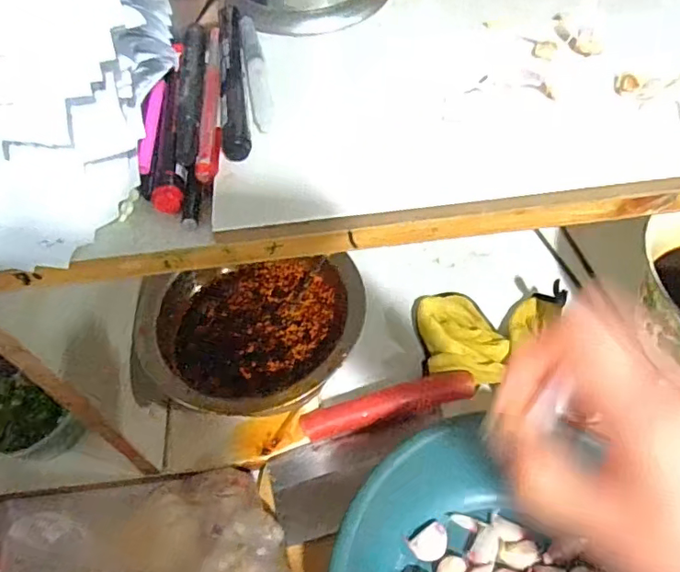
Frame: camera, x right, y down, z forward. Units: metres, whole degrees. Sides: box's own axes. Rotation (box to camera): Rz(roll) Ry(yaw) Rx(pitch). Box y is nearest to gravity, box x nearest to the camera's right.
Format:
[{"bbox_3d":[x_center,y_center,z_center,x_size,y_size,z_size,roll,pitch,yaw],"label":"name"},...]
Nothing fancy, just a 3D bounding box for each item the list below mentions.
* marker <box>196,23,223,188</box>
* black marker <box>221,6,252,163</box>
[{"bbox_3d":[-0.073,-0.107,0.305,0.013,0.013,0.118,-4,54,1],"label":"marker"},{"bbox_3d":[-0.065,-0.130,0.320,0.015,0.012,0.147,-9,54,-2],"label":"black marker"}]

